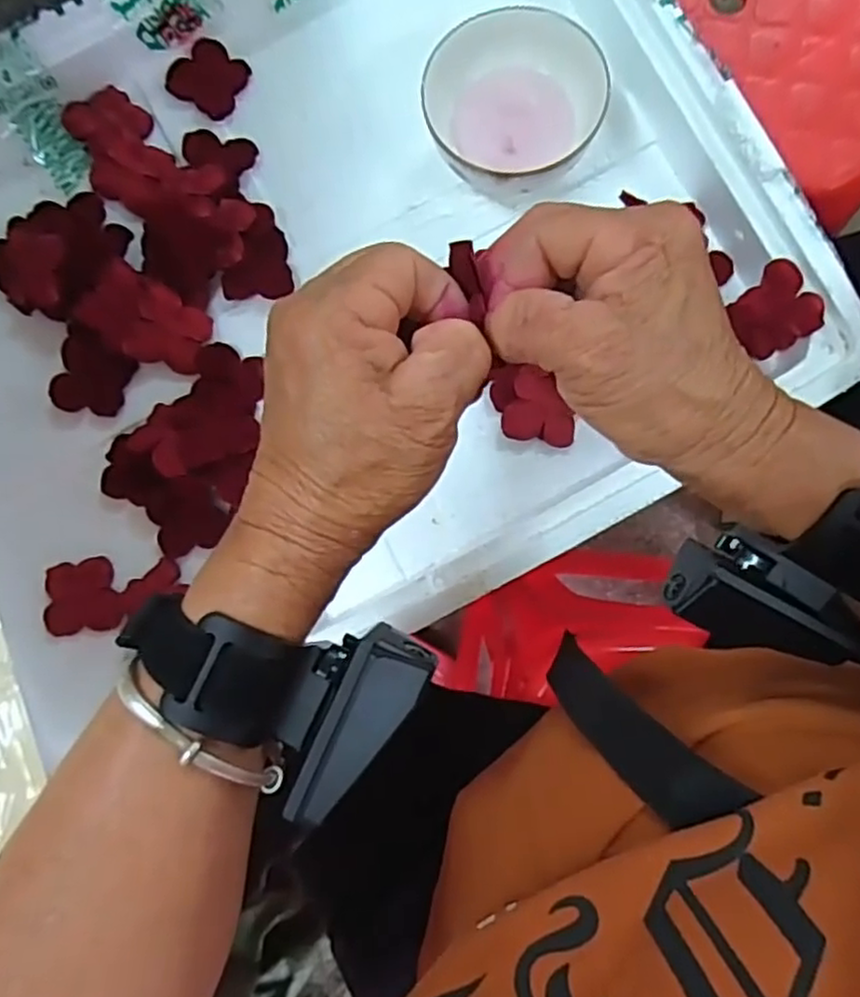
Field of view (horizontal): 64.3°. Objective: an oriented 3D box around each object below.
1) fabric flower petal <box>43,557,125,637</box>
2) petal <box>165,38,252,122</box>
[{"bbox_3d":[-0.233,0.066,0.458,0.047,0.004,0.048,-11,88,-12],"label":"fabric flower petal"},{"bbox_3d":[-0.154,-0.294,0.476,0.051,0.008,0.046,34,88,7],"label":"petal"}]

